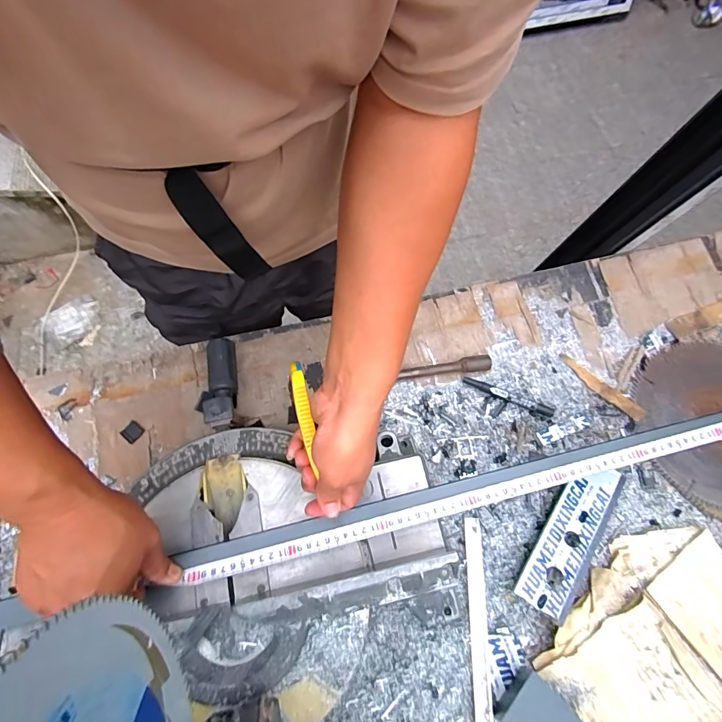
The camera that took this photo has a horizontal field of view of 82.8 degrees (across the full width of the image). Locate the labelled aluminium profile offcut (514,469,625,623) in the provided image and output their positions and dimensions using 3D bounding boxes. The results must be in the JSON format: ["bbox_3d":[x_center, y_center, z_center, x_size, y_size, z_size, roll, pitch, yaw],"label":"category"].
[{"bbox_3d":[0.267,0.216,0.518,0.063,0.026,0.202,33,71,14],"label":"labelled aluminium profile offcut"}]

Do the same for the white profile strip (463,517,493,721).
[{"bbox_3d":[0.139,0.312,0.483,0.022,0.011,0.234,3,67,2],"label":"white profile strip"}]

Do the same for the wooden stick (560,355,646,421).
[{"bbox_3d":[0.357,0.038,0.611,0.134,0.005,0.023,39,73,15],"label":"wooden stick"}]

